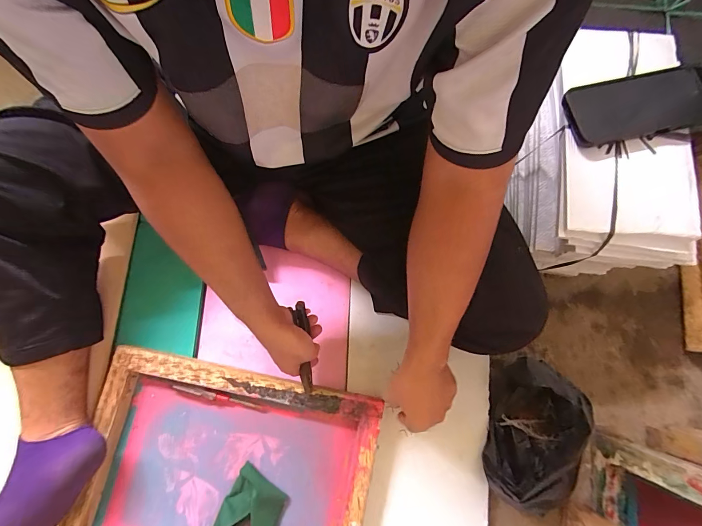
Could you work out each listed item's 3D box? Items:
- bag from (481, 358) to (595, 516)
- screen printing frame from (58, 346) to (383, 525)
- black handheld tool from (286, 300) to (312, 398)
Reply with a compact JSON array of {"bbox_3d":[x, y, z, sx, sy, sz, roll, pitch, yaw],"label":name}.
[{"bbox_3d":[0.281,0.260,0.530,0.113,0.090,0.207,11,79,6],"label":"bag"},{"bbox_3d":[-0.211,0.378,0.562,0.466,0.043,0.388,9,77,3],"label":"screen printing frame"},{"bbox_3d":[-0.076,0.138,0.553,0.019,0.020,0.152,-6,92,-1],"label":"black handheld tool"}]

